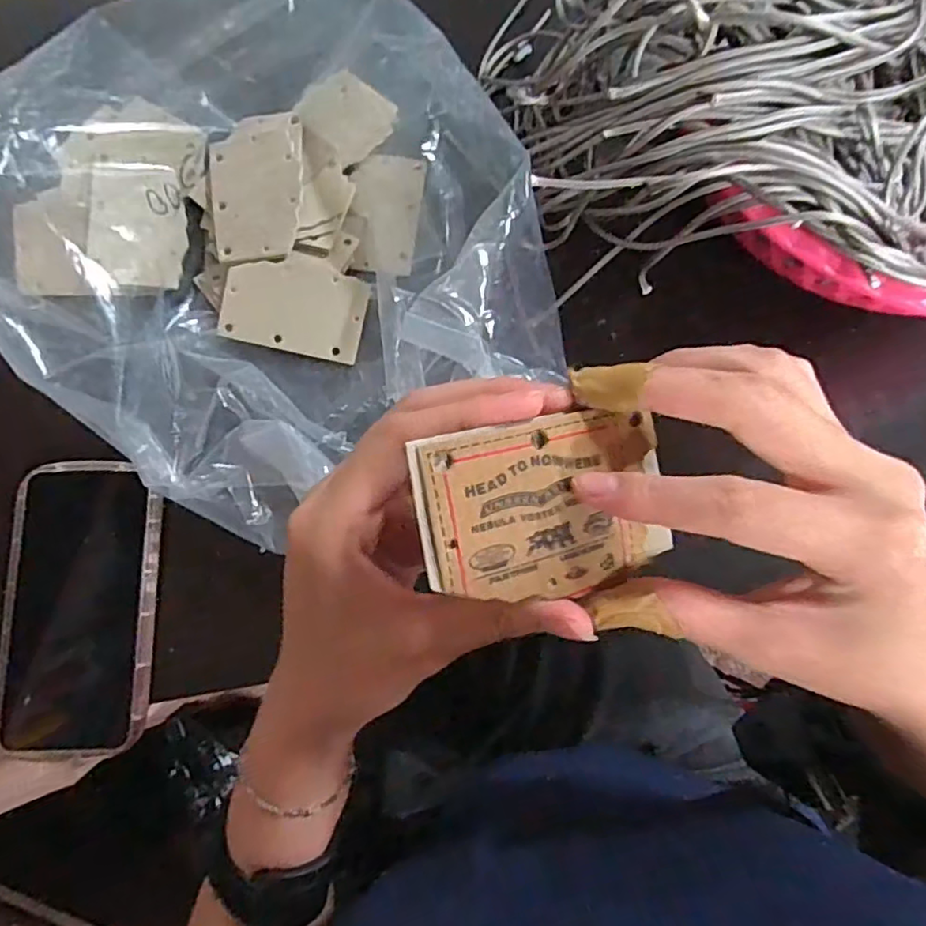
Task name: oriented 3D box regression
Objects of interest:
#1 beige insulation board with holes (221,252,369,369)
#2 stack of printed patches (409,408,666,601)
[{"bbox_3d":[-0.102,-0.098,0.378,0.084,0.004,0.059,12,91,-3],"label":"beige insulation board with holes"},{"bbox_3d":[0.026,0.014,0.181,0.079,0.004,0.053,-14,98,-23],"label":"stack of printed patches"}]

